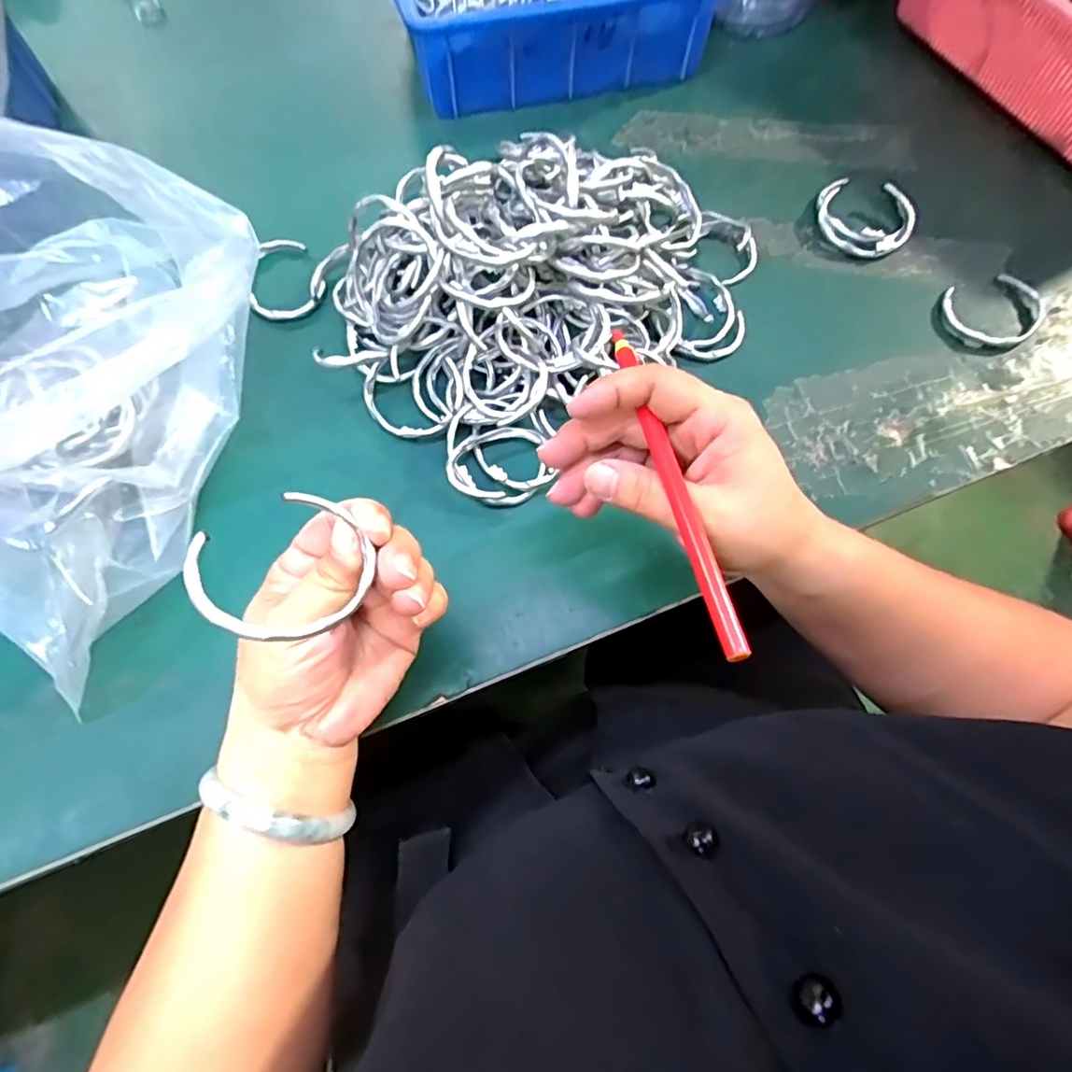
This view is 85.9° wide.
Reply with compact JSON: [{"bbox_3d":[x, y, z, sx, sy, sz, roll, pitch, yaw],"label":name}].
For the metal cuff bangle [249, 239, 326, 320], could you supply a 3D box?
[{"bbox_3d":[-0.178,-0.180,0.403,0.051,0.007,0.069,-27,74,-10],"label":"metal cuff bangle"}]

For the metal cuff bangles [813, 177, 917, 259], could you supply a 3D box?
[{"bbox_3d":[0.236,-0.230,0.416,0.067,0.018,0.055,32,74,9],"label":"metal cuff bangles"}]

